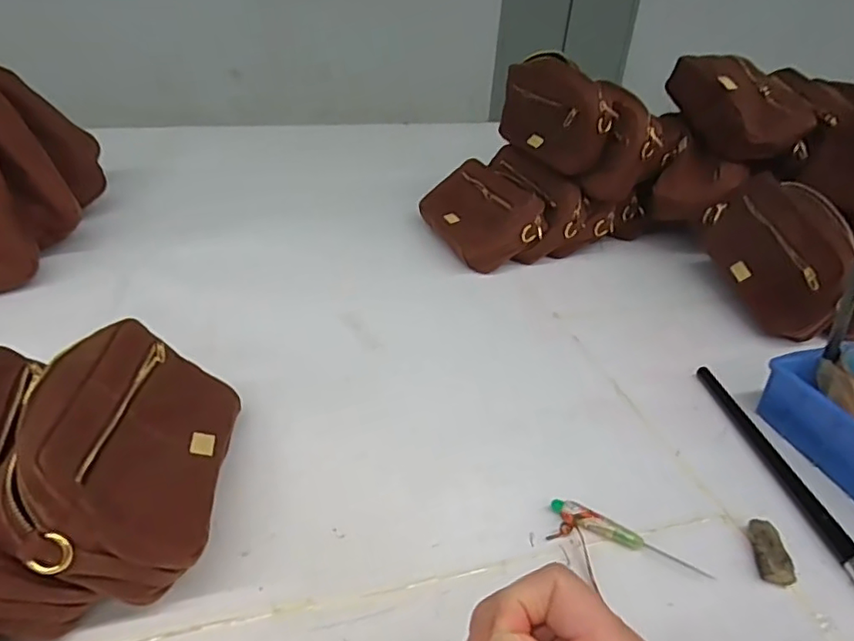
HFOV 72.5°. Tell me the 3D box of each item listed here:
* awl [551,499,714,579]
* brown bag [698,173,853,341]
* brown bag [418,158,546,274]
[{"bbox_3d":[0.146,0.160,0.426,0.114,0.011,0.016,19,35,23],"label":"awl"},{"bbox_3d":[0.427,-0.085,0.707,0.051,0.139,0.220,7,48,-20],"label":"brown bag"},{"bbox_3d":[0.077,-0.151,0.832,0.128,0.060,0.206,-42,40,4],"label":"brown bag"}]

